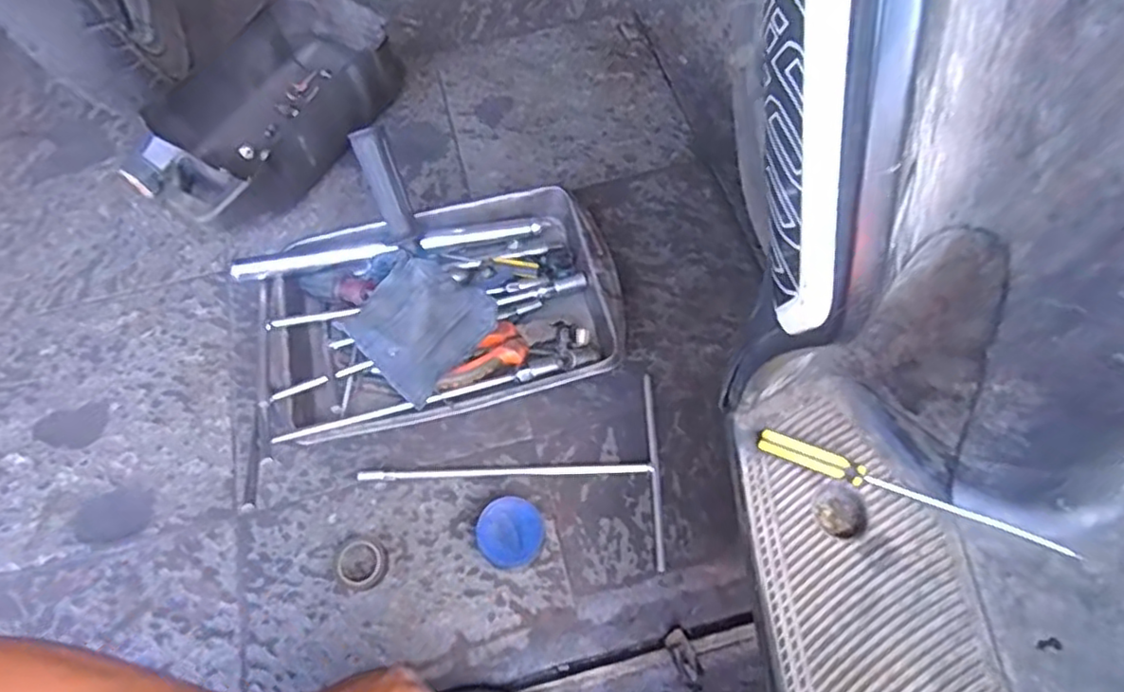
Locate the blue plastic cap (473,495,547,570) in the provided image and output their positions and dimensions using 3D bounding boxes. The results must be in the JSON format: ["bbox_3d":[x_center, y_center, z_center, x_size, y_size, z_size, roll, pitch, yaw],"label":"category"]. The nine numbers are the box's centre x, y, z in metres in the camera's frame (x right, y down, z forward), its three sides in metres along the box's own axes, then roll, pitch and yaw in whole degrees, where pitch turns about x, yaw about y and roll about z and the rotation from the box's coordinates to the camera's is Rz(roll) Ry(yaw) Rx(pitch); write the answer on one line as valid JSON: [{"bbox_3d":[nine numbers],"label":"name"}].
[{"bbox_3d":[-0.048,0.174,0.607,0.056,0.045,0.060,-1,62,2],"label":"blue plastic cap"}]

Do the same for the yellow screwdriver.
[{"bbox_3d":[0.214,0.092,0.405,0.185,0.013,0.013,20,65,12],"label":"yellow screwdriver"}]

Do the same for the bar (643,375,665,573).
[{"bbox_3d":[0.093,0.120,0.651,0.010,0.006,0.192,-2,62,1],"label":"bar"}]

